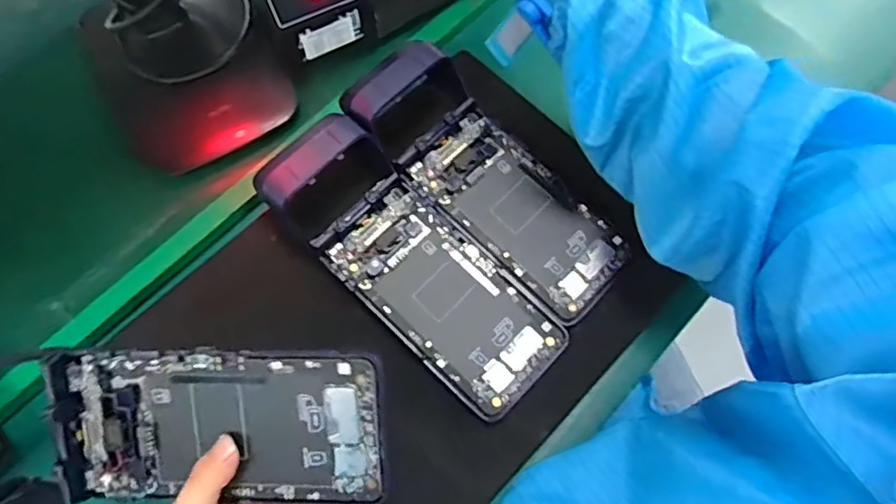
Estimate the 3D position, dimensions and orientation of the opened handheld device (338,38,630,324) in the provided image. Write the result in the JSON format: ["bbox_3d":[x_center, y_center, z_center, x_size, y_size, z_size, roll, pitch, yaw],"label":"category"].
[{"bbox_3d":[0.028,-0.055,0.422,0.079,0.042,0.212,-43,74,-14],"label":"opened handheld device"}]

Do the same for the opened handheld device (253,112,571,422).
[{"bbox_3d":[-0.024,0.002,0.399,0.082,0.041,0.218,-42,74,-14],"label":"opened handheld device"}]

